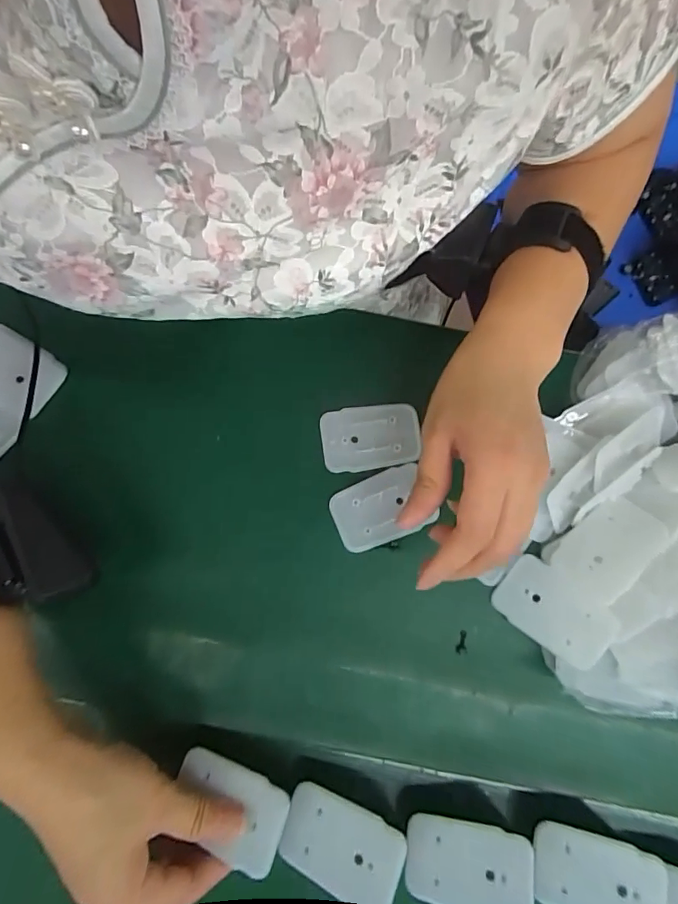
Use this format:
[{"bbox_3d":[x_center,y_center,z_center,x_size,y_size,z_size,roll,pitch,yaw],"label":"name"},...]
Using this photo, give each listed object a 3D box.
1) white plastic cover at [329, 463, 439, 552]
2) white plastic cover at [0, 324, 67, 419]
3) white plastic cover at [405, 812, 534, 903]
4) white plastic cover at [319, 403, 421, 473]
[{"bbox_3d":[0.028,0.039,0.320,0.064,0.006,0.045,-21,80,-5],"label":"white plastic cover"},{"bbox_3d":[-0.240,-0.060,0.340,0.066,0.007,0.051,34,71,-12],"label":"white plastic cover"},{"bbox_3d":[0.071,0.231,0.260,0.067,0.004,0.043,2,75,18],"label":"white plastic cover"},{"bbox_3d":[0.022,-0.011,0.332,0.068,0.004,0.045,-7,79,-2],"label":"white plastic cover"}]

